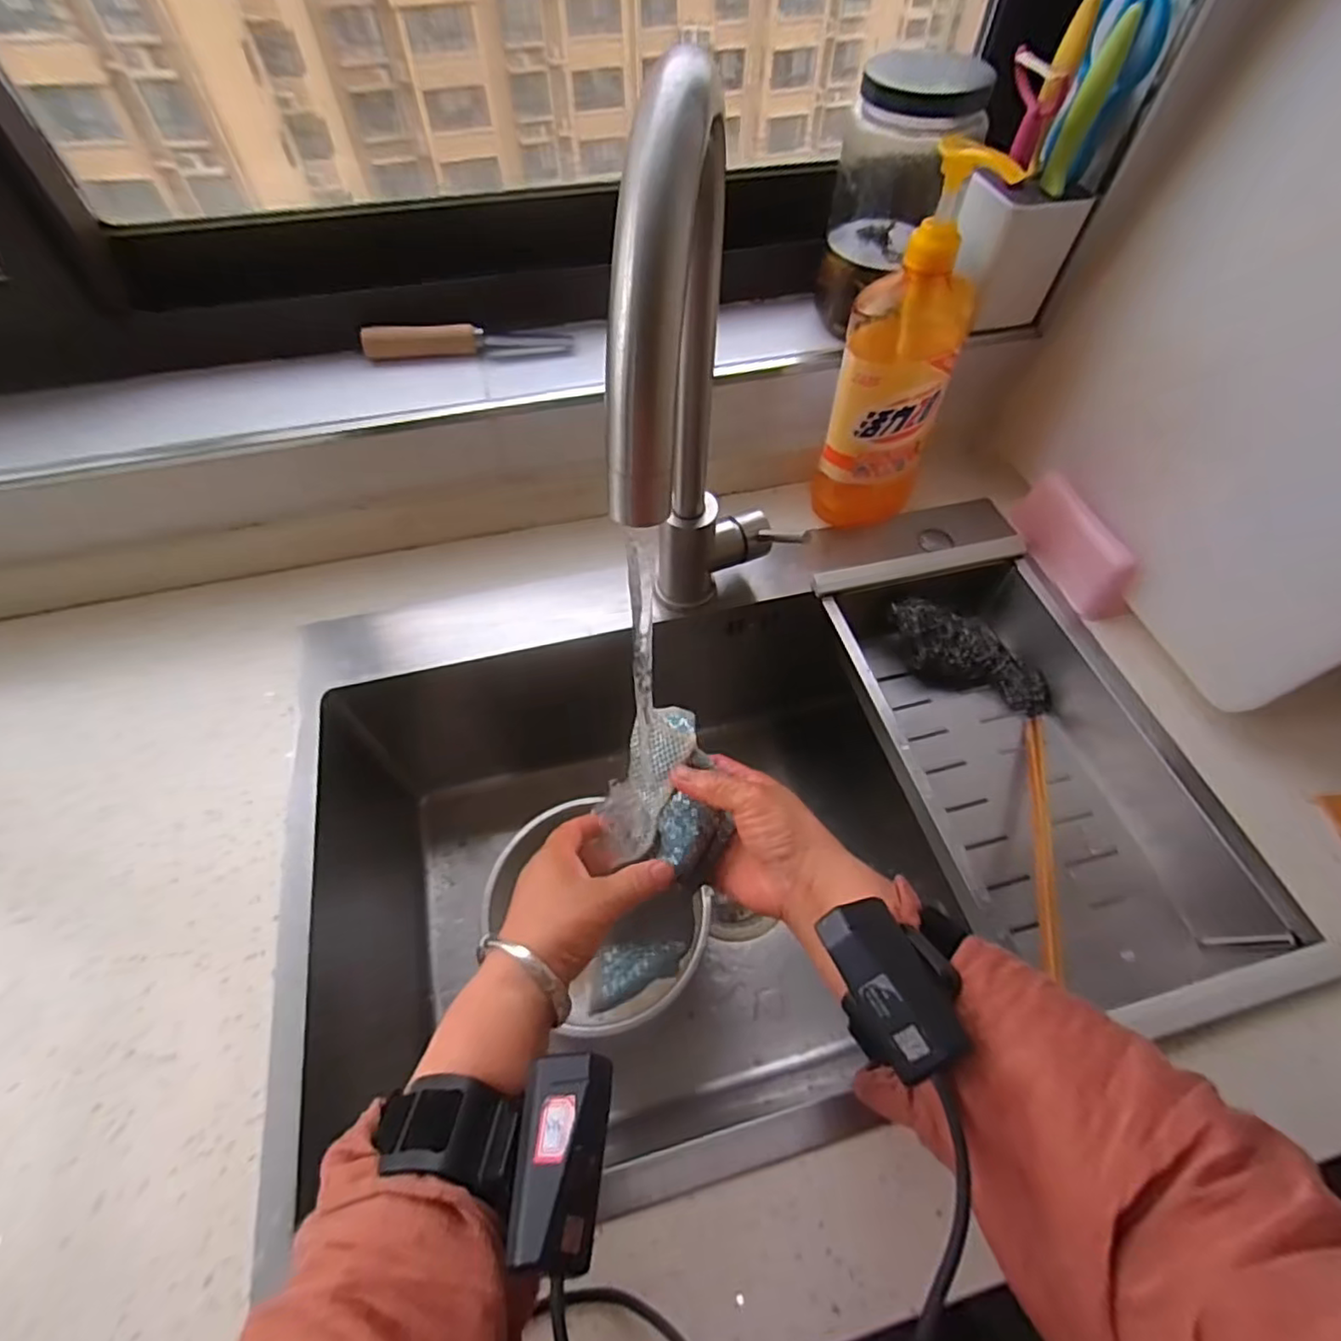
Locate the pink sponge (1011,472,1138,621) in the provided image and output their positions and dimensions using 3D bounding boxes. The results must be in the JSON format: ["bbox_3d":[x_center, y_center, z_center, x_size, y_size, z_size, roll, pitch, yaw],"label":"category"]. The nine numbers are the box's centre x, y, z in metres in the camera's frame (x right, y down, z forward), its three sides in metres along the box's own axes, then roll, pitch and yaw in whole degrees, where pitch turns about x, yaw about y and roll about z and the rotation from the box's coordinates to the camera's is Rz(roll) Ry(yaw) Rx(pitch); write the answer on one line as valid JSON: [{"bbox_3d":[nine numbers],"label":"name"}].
[{"bbox_3d":[0.350,-0.107,0.547,0.020,0.065,0.129,-13,58,-10],"label":"pink sponge"}]

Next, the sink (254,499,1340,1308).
[{"bbox_3d":[0.055,0.128,0.548,0.644,0.233,0.416,-12,58,-7],"label":"sink"}]

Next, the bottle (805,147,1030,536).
[{"bbox_3d":[0.180,-0.237,0.495,0.084,0.267,0.065,21,58,12],"label":"bottle"}]

